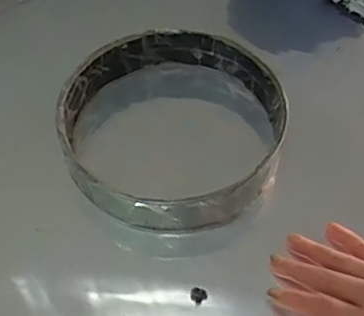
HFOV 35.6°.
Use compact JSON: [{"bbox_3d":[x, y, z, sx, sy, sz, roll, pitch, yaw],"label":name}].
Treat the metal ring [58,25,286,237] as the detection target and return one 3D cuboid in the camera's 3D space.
[{"bbox_3d":[-0.007,-0.030,0.487,0.185,0.049,0.190,0,53,1],"label":"metal ring"}]

